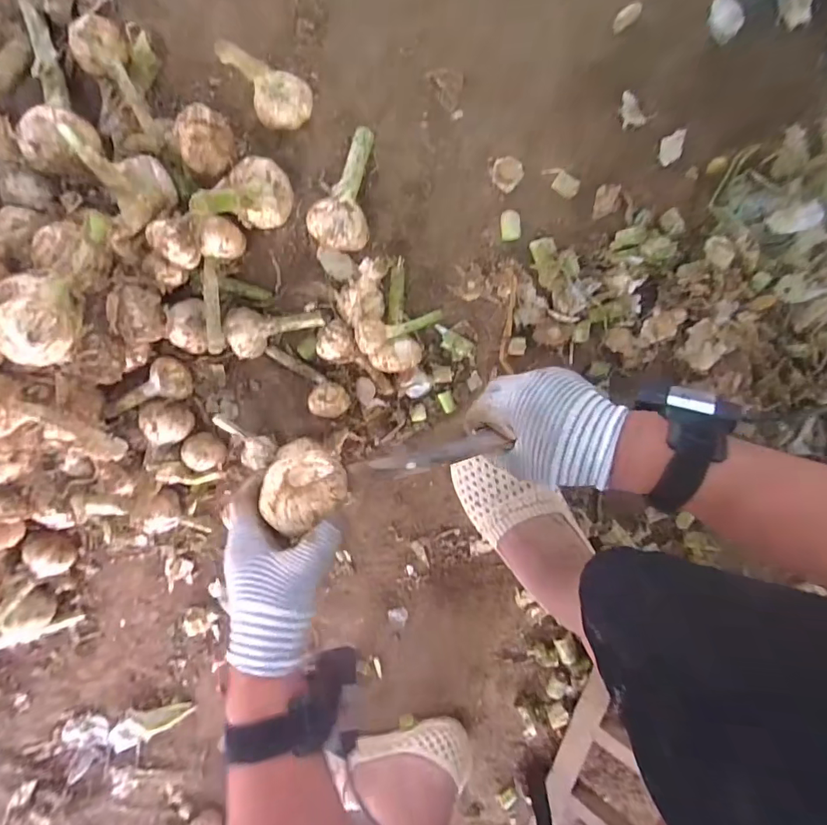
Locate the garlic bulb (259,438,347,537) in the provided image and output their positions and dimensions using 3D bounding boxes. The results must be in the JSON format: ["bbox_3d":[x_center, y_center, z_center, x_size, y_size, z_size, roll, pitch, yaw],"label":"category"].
[{"bbox_3d":[-0.082,0.052,0.344,0.056,0.039,0.056,0,100,1],"label":"garlic bulb"}]

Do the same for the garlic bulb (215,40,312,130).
[{"bbox_3d":[-0.128,-0.297,0.426,0.051,0.076,0.064,-34,98,6],"label":"garlic bulb"}]

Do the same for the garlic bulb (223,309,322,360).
[{"bbox_3d":[-0.141,-0.092,0.485,0.094,0.044,0.049,-16,99,3],"label":"garlic bulb"}]

